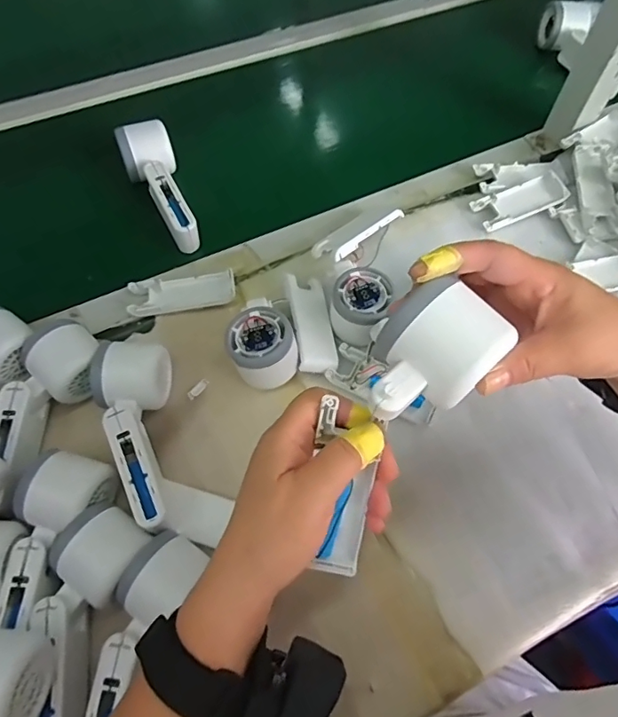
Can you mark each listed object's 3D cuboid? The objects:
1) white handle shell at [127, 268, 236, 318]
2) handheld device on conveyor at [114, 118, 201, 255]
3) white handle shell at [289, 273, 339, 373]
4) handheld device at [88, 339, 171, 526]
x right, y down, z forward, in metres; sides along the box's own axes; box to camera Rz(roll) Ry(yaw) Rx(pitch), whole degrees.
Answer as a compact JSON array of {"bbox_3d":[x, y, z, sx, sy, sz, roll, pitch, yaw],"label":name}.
[{"bbox_3d":[-0.129,-0.065,0.513,0.105,0.016,0.041,-7,62,-6],"label":"white handle shell"},{"bbox_3d":[-0.165,-0.191,0.552,0.055,0.044,0.157,-19,64,-12],"label":"handheld device on conveyor"},{"bbox_3d":[0.003,-0.034,0.490,0.037,0.028,0.101,-6,62,-5],"label":"white handle shell"},{"bbox_3d":[-0.148,0.064,0.423,0.063,0.054,0.161,-6,63,-3],"label":"handheld device"}]

